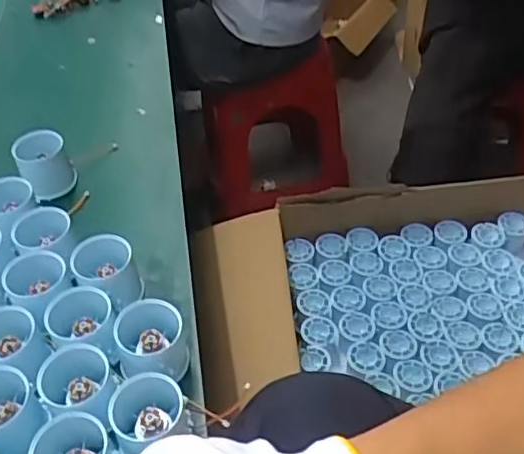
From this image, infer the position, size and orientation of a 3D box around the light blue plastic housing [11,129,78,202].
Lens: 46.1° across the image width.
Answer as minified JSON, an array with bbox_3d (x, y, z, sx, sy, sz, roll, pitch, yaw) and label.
[{"bbox_3d":[-0.227,-0.066,0.647,0.051,0.053,0.051,-24,49,-18],"label":"light blue plastic housing"}]

